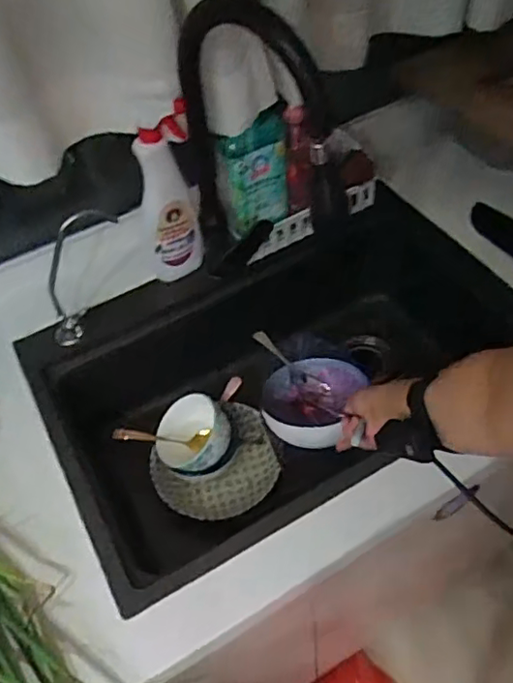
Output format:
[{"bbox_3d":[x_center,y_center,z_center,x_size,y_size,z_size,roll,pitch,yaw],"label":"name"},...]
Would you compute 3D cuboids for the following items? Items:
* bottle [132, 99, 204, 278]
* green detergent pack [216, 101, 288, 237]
[{"bbox_3d":[-0.127,-0.197,0.876,0.091,0.284,0.074,-15,50,-7],"label":"bottle"},{"bbox_3d":[0.004,-0.255,0.916,0.135,0.172,0.030,-35,55,-22],"label":"green detergent pack"}]

